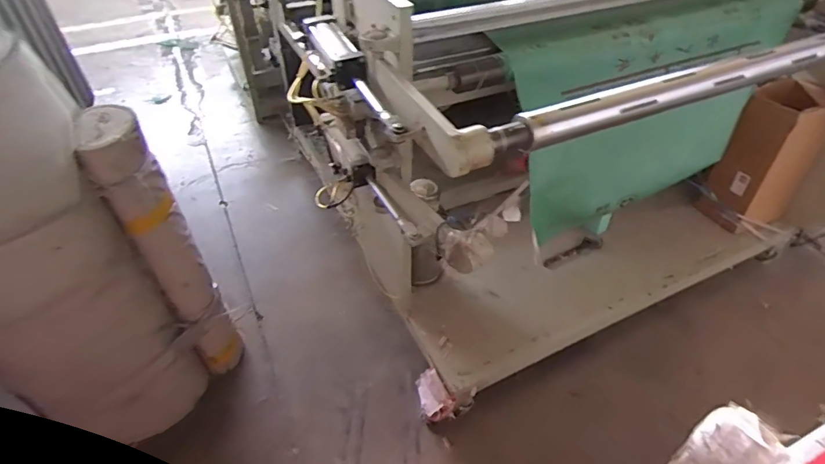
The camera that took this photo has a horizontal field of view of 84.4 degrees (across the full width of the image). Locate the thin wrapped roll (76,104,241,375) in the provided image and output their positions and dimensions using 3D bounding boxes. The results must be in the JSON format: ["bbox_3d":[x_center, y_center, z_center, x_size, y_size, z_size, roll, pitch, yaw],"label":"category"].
[{"bbox_3d":[-0.663,0.097,1.289,0.120,0.913,0.150,-22,48,-22],"label":"thin wrapped roll"}]

